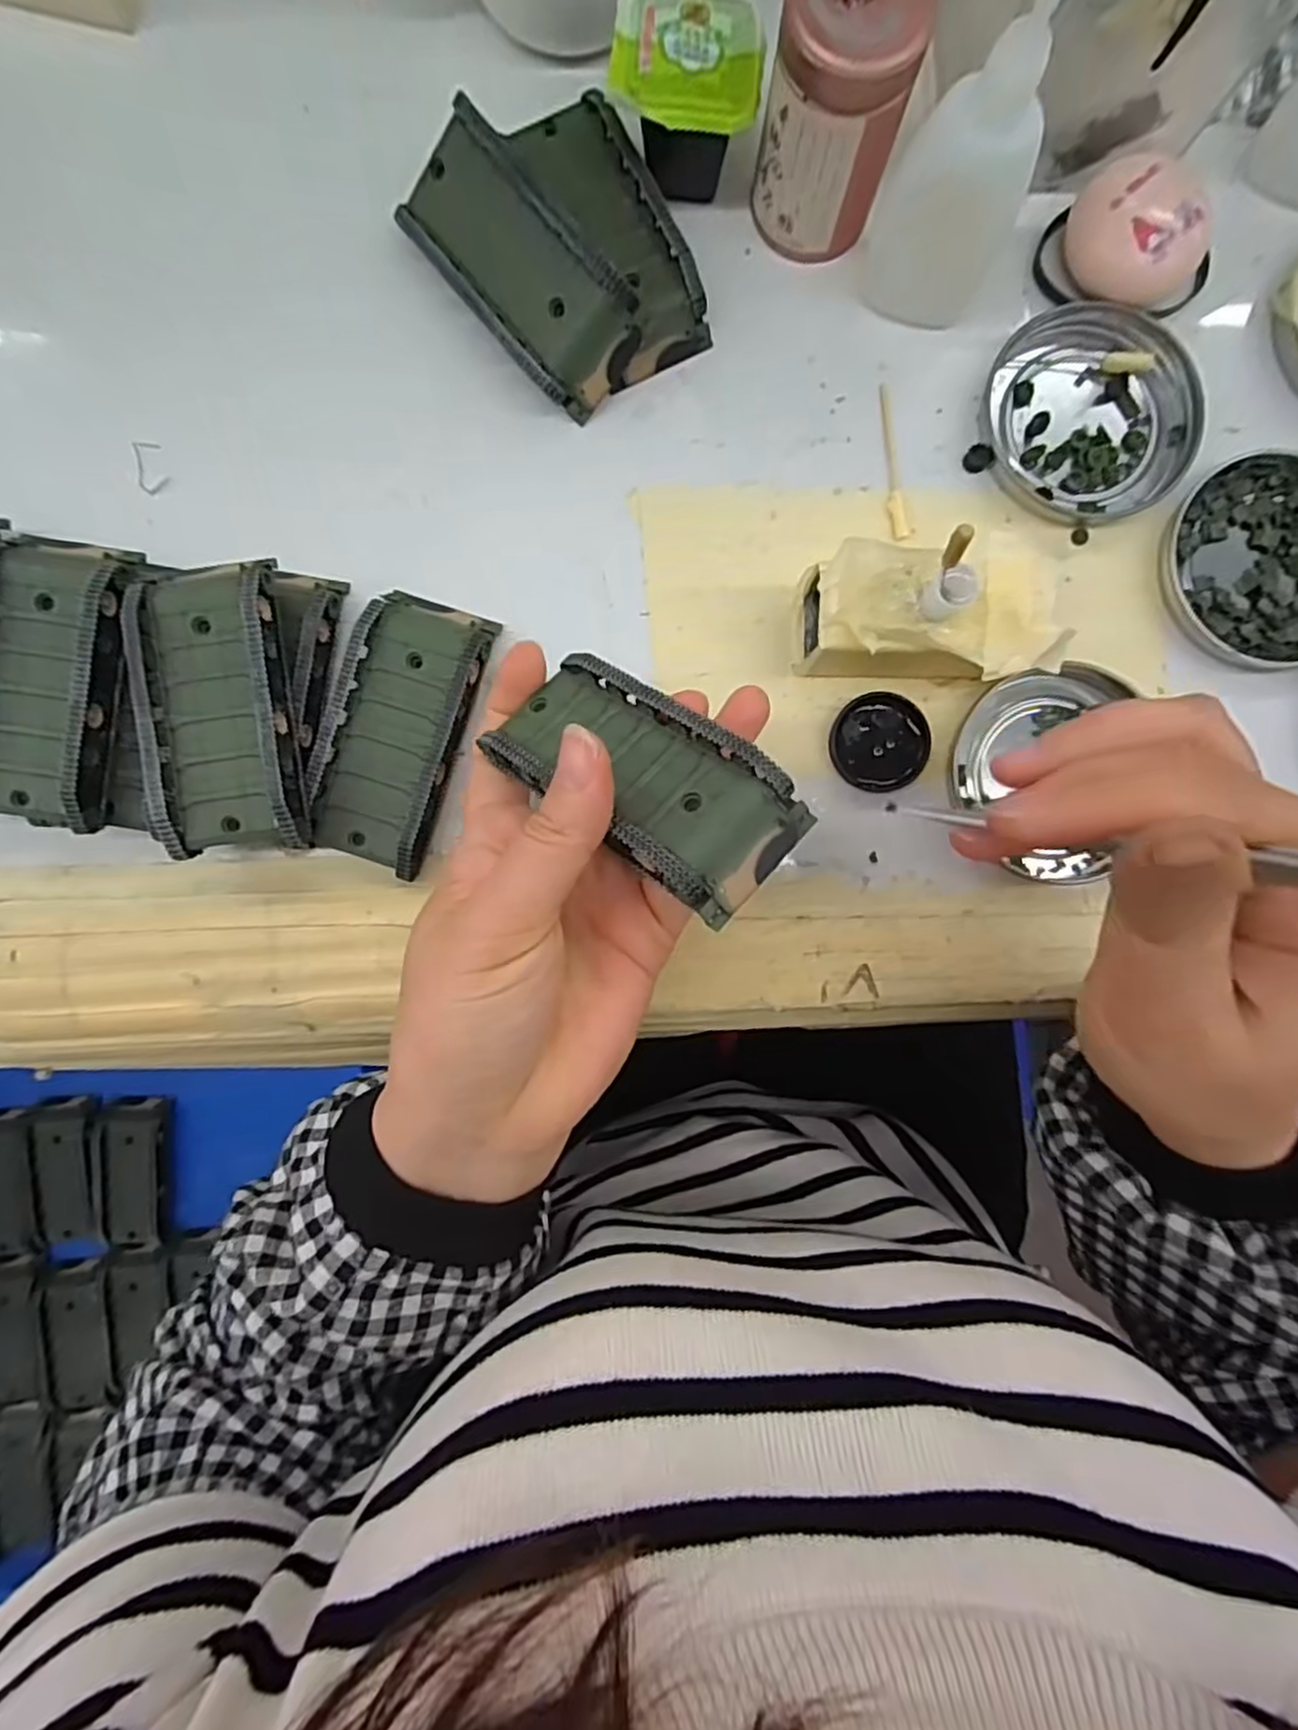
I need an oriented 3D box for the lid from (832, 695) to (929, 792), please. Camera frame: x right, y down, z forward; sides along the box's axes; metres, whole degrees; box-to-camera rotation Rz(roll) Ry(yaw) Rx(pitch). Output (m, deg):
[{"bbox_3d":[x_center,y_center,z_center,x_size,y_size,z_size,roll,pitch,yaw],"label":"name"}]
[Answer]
[{"bbox_3d":[0.085,-0.046,0.264,0.035,0.006,0.035,0,89,-1],"label":"lid"}]

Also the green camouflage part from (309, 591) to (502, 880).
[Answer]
[{"bbox_3d":[-0.089,-0.049,0.254,0.045,0.018,0.095,17,89,-1],"label":"green camouflage part"}]

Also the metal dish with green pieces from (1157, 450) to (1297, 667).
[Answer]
[{"bbox_3d":[0.232,-0.114,0.266,0.074,0.009,0.077,0,89,-1],"label":"metal dish with green pieces"}]

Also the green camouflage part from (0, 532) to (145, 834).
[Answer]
[{"bbox_3d":[-0.204,-0.063,0.247,0.051,0.029,0.096,7,89,-1],"label":"green camouflage part"}]

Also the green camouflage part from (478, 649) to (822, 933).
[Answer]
[{"bbox_3d":[-0.003,-0.027,0.205,0.094,0.023,0.045,41,88,27],"label":"green camouflage part"}]

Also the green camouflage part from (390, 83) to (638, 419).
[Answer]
[{"bbox_3d":[-0.046,-0.211,0.251,0.043,0.021,0.095,-40,89,18],"label":"green camouflage part"}]

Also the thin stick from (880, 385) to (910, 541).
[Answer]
[{"bbox_3d":[0.092,-0.152,0.269,0.006,0.004,0.061,-5,89,-1],"label":"thin stick"}]

